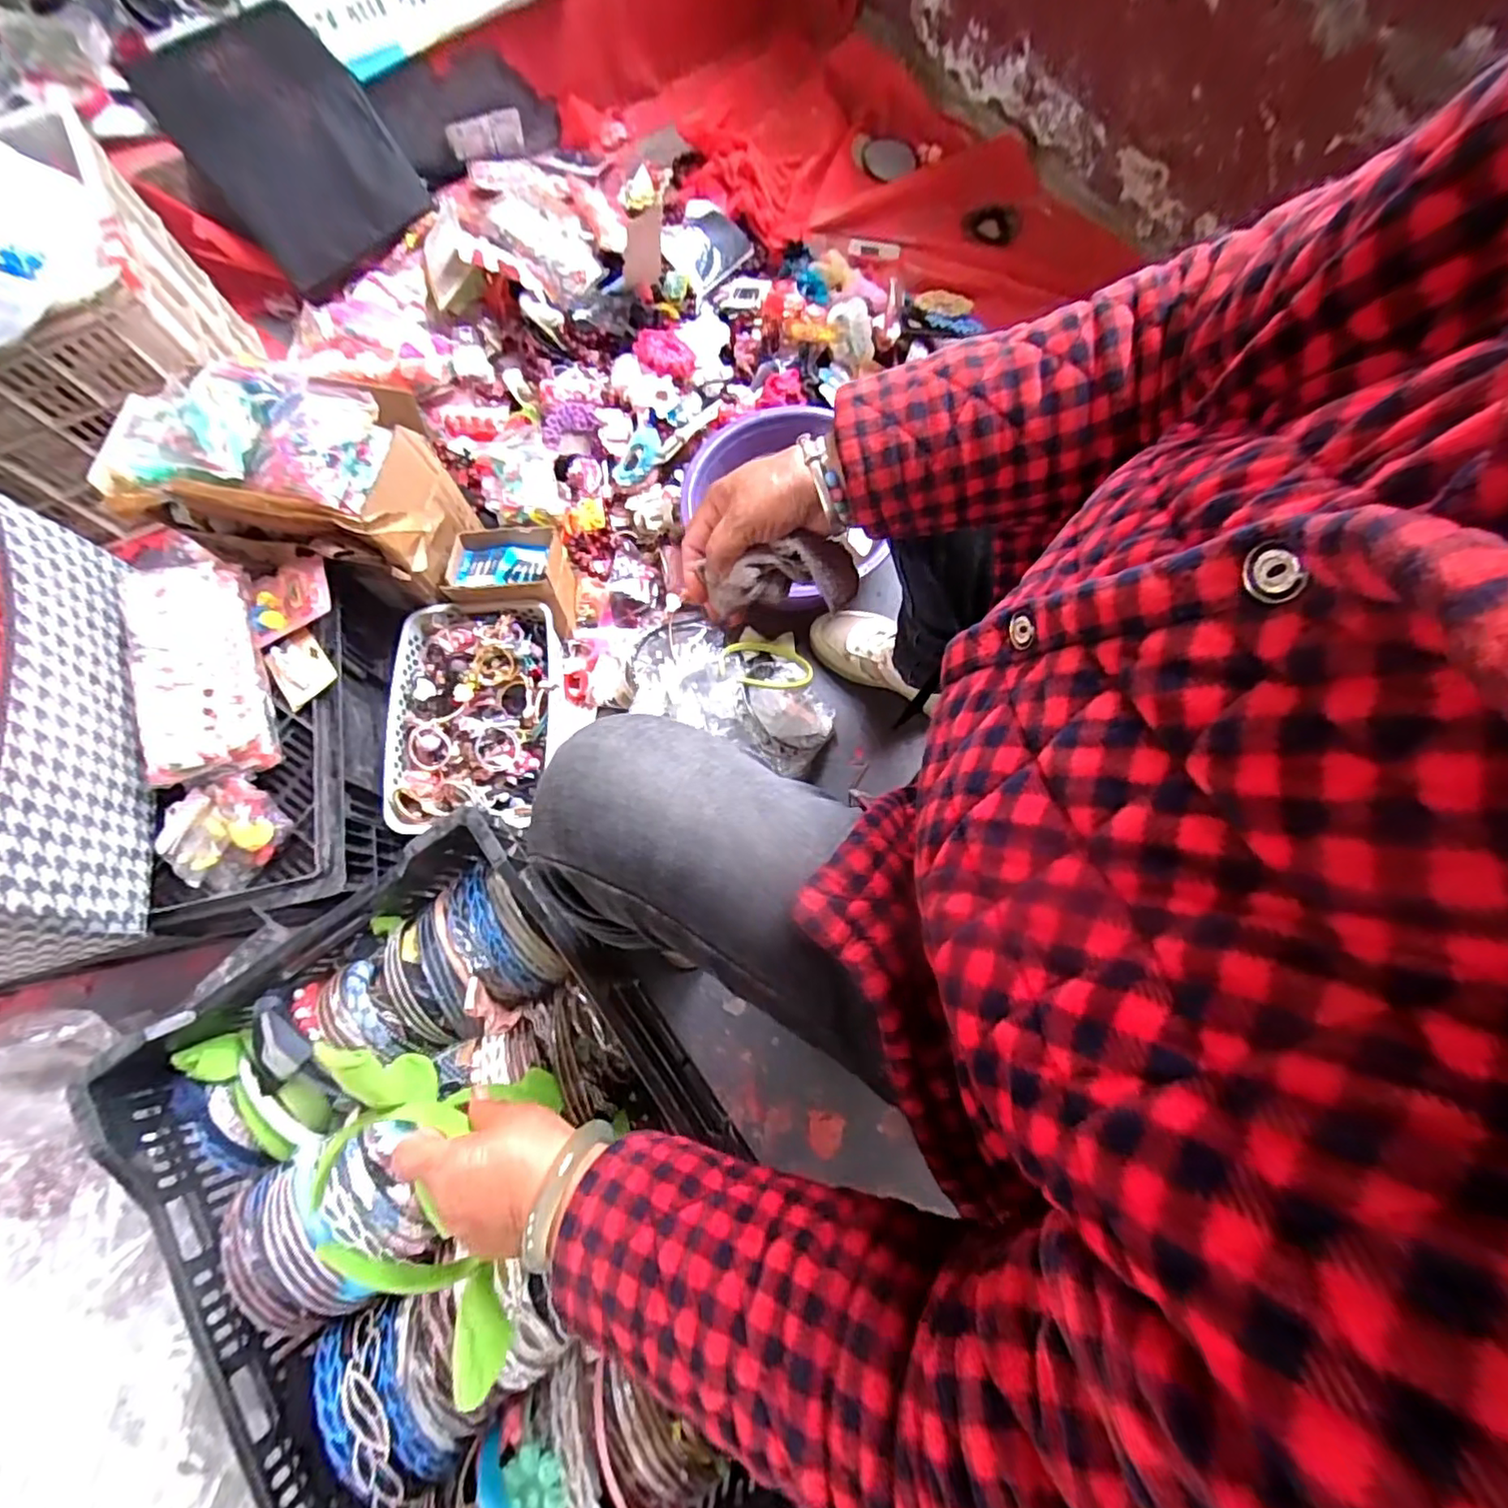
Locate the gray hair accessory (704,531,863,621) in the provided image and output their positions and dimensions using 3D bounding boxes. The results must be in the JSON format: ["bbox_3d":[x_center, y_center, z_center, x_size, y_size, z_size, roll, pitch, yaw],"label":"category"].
[{"bbox_3d":[0.023,-0.124,0.441,0.095,0.040,0.034,-9,74,-6],"label":"gray hair accessory"}]

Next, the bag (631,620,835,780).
[{"bbox_3d":[-0.031,-0.091,0.802,0.270,0.121,0.195,19,75,7],"label":"bag"}]

